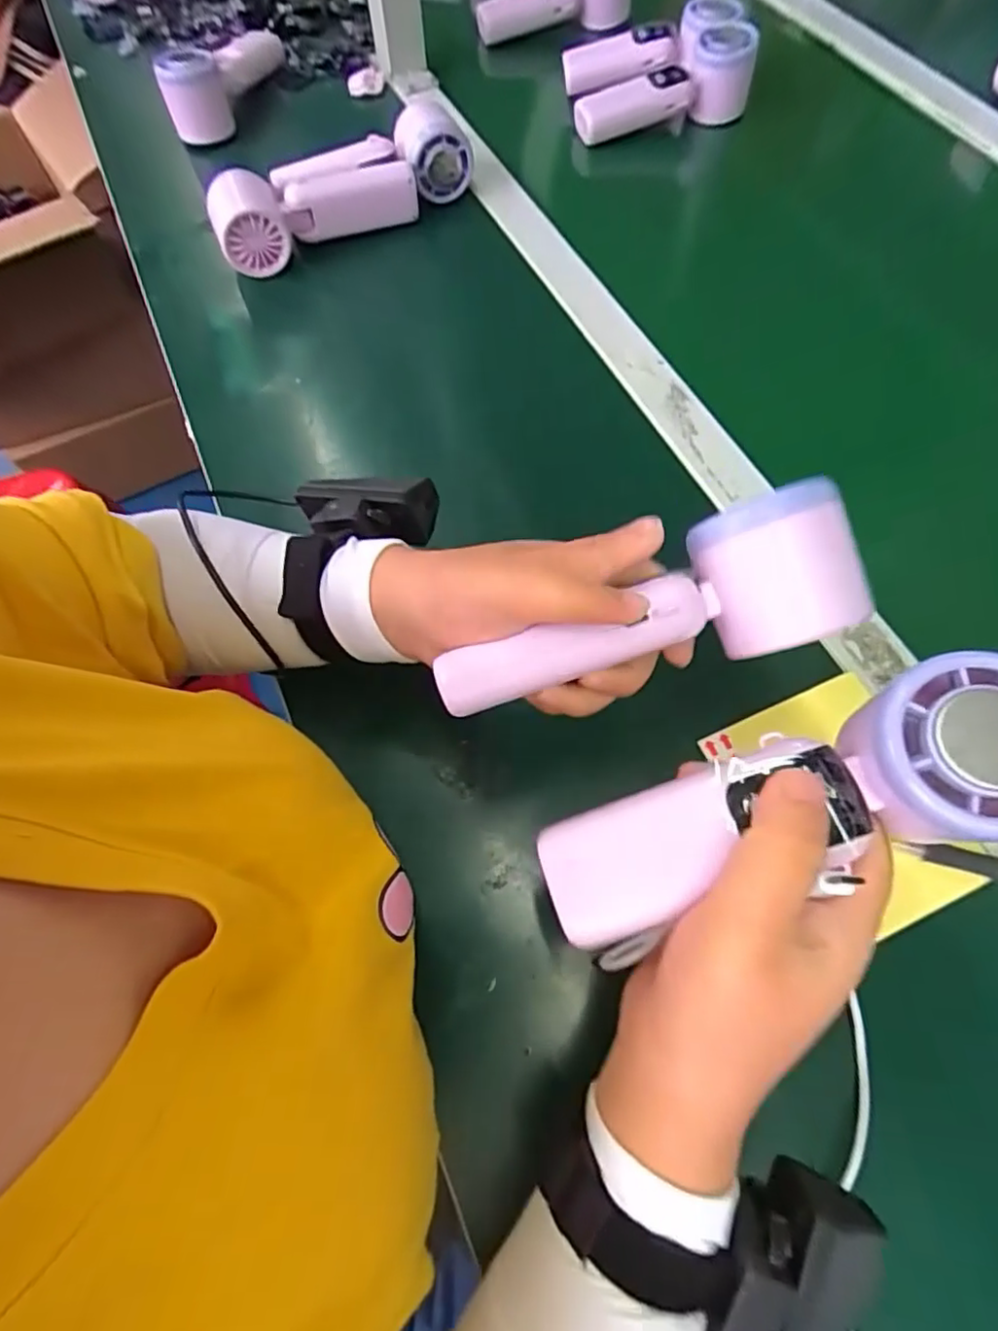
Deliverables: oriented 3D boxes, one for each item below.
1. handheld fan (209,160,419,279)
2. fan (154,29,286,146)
[{"bbox_3d":[-0.153,-0.383,0.535,0.169,0.066,0.059,-20,65,-6],"label":"handheld fan"},{"bbox_3d":[-0.277,-0.602,0.633,0.056,0.060,0.167,9,65,8],"label":"fan"}]

